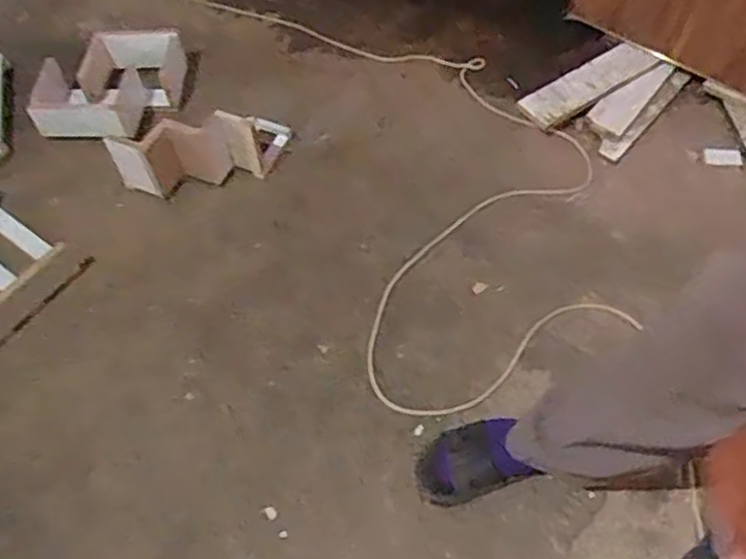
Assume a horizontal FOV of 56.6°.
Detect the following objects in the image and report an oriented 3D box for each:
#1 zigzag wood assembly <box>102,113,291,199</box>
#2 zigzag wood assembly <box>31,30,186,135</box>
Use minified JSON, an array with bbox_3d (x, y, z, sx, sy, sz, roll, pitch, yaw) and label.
[{"bbox_3d":[-0.351,-0.282,1.490,0.380,0.155,0.140,-23,62,-15],"label":"zigzag wood assembly"},{"bbox_3d":[-0.621,-0.468,1.639,0.355,0.136,0.249,-13,59,-9],"label":"zigzag wood assembly"}]

